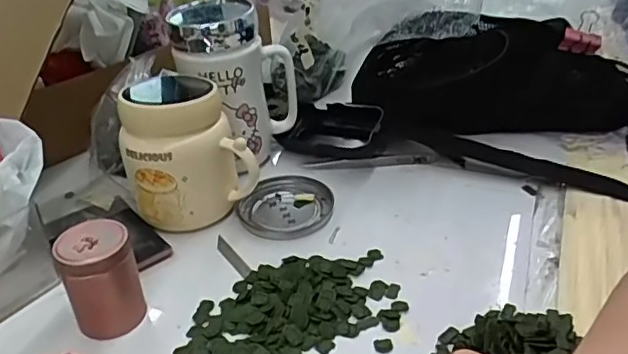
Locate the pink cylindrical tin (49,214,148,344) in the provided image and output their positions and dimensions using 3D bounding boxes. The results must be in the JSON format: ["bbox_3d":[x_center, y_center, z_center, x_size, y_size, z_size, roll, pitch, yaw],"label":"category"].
[{"bbox_3d":[-0.136,0.064,0.380,0.044,0.064,0.037,-17,35,-21],"label":"pink cylindrical tin"}]

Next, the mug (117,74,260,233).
[{"bbox_3d":[-0.104,-0.025,0.479,0.095,0.109,0.094,-12,34,-14],"label":"mug"}]

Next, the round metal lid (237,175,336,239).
[{"bbox_3d":[-0.023,0.024,0.494,0.074,0.012,0.078,-2,33,1],"label":"round metal lid"}]

